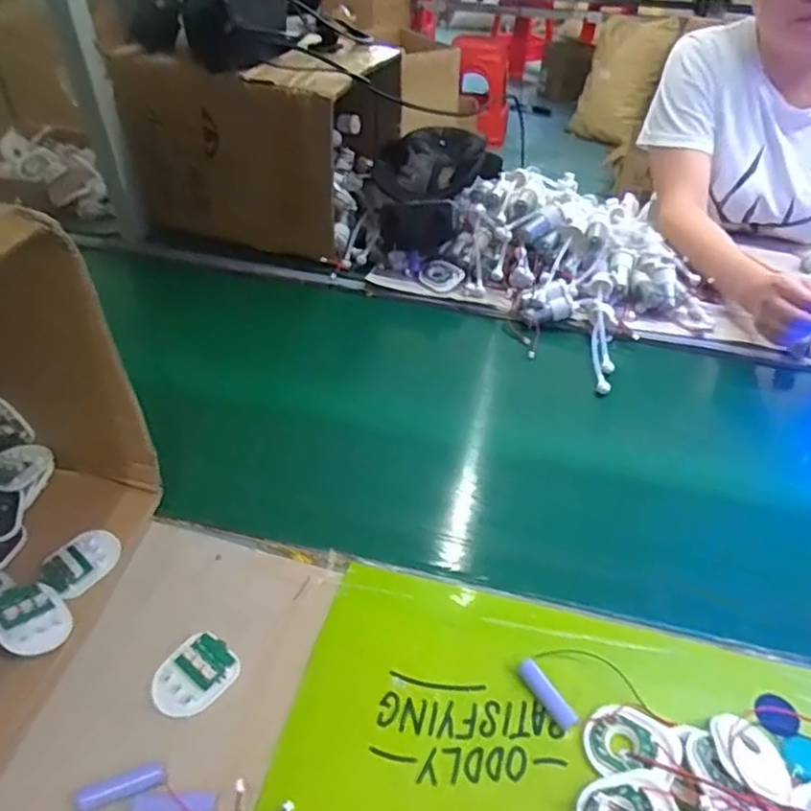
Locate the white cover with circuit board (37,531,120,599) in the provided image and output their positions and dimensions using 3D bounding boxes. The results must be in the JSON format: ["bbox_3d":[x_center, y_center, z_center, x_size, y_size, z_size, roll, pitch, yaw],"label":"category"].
[{"bbox_3d":[-0.258,0.125,0.519,0.044,0.016,0.057,28,47,28],"label":"white cover with circuit board"}]

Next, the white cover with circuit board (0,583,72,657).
[{"bbox_3d":[-0.272,0.156,0.474,0.009,0.053,0.046,-20,18,48],"label":"white cover with circuit board"}]

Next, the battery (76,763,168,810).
[{"bbox_3d":[-0.175,0.235,0.401,0.050,0.014,0.015,-14,43,-18],"label":"battery"}]

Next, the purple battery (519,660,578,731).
[{"bbox_3d":[0.099,0.200,0.452,0.014,0.015,0.050,-24,46,-26],"label":"purple battery"}]

